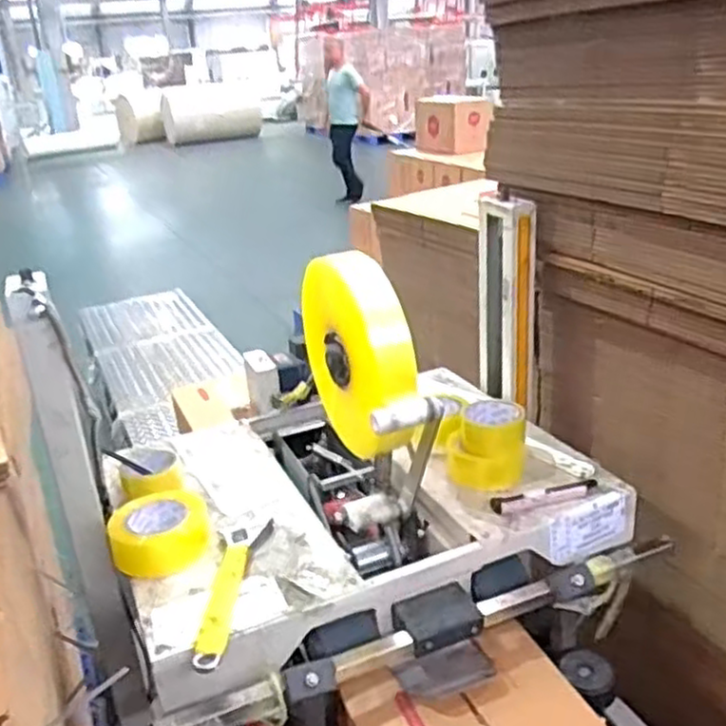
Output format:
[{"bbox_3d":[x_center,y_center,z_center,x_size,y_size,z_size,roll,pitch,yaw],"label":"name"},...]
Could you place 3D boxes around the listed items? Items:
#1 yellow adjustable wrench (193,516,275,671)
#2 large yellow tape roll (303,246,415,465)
[{"bbox_3d":[-0.168,0.276,0.924,0.057,0.017,0.261,-2,23,8],"label":"yellow adjustable wrench"},{"bbox_3d":[-0.011,-0.029,0.962,0.080,0.216,0.242,-11,24,-14],"label":"large yellow tape roll"}]

